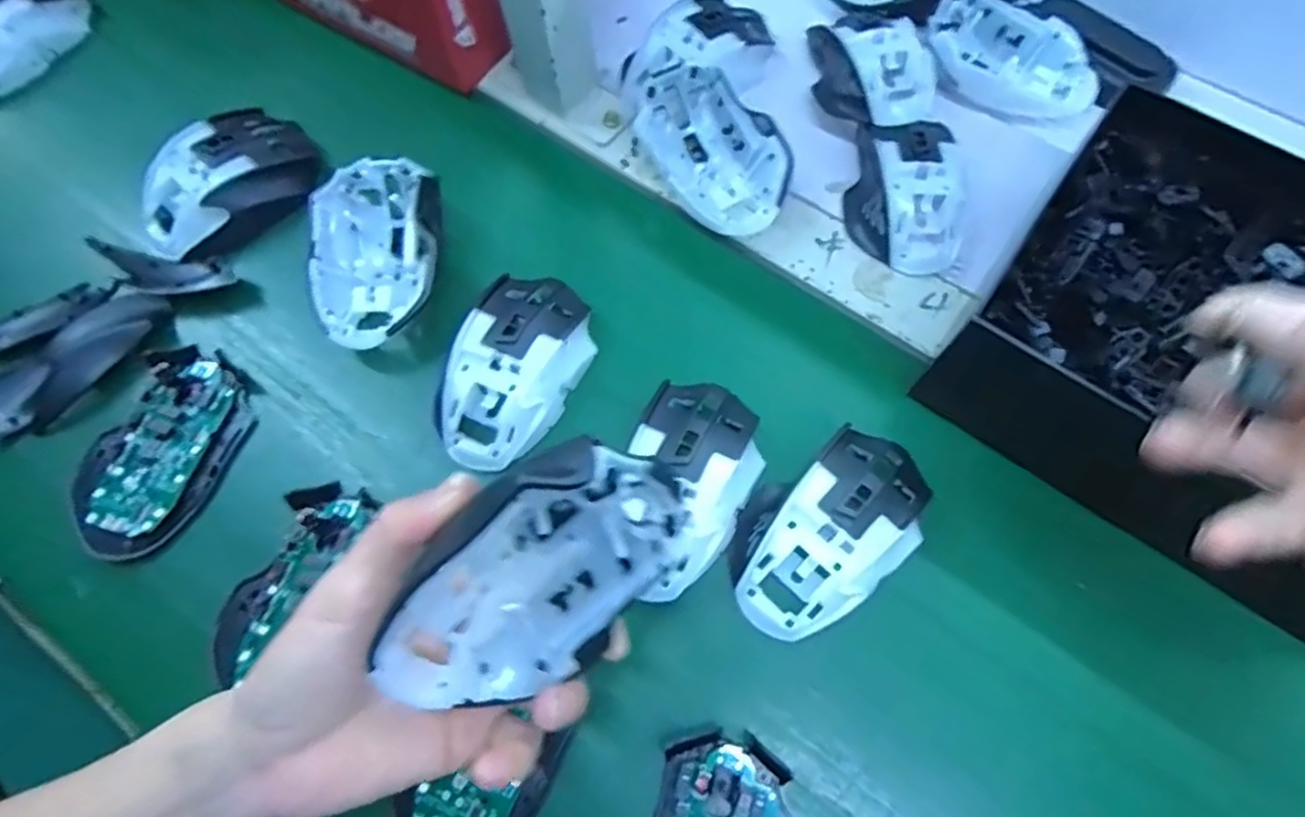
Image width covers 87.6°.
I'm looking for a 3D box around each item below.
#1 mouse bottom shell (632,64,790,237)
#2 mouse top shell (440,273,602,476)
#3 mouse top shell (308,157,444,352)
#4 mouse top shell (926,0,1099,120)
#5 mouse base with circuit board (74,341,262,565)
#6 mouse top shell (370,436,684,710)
[{"bbox_3d":[0.038,-0.158,0.416,0.067,0.031,0.105,-37,73,-12],"label":"mouse bottom shell"},{"bbox_3d":[-0.074,-0.023,0.370,0.063,0.028,0.115,16,71,7],"label":"mouse top shell"},{"bbox_3d":[-0.159,-0.089,0.403,0.077,0.040,0.112,-9,70,-2],"label":"mouse top shell"},{"bbox_3d":[0.235,-0.231,0.443,0.111,0.032,0.066,15,71,7],"label":"mouse top shell"},{"bbox_3d":[-0.271,0.024,0.379,0.074,0.018,0.114,27,73,11],"label":"mouse base with circuit board"},{"bbox_3d":[-0.044,0.056,0.227,0.124,0.077,0.042,-48,46,19],"label":"mouse top shell"}]

